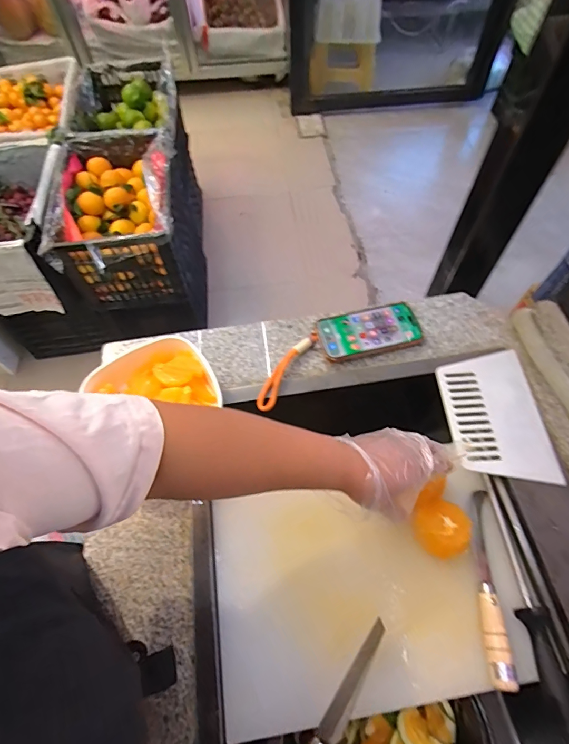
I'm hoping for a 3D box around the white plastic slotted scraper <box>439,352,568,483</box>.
[{"bbox_3d":[0.268,0.054,0.524,0.112,0.018,0.174,-2,61,1],"label":"white plastic slotted scraper"}]

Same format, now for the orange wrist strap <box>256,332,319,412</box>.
[{"bbox_3d":[0.003,-0.005,0.562,0.026,0.018,0.134,29,65,17],"label":"orange wrist strap"}]

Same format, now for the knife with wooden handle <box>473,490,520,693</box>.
[{"bbox_3d":[0.236,0.240,0.471,0.027,0.029,0.206,8,47,7],"label":"knife with wooden handle"}]

